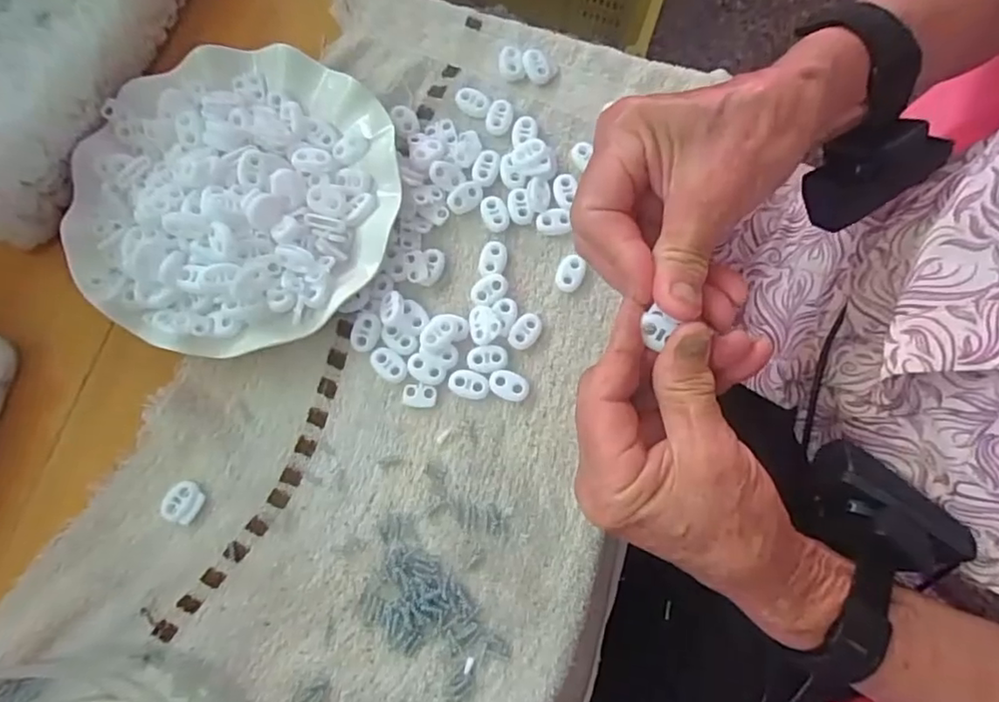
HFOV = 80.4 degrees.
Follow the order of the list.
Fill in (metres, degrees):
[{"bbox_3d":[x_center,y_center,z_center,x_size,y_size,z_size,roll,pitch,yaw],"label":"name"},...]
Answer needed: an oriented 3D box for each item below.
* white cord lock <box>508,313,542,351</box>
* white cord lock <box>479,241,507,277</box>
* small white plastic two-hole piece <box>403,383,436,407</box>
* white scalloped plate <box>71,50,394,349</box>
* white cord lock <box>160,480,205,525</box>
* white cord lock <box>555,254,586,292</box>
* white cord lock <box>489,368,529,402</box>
[{"bbox_3d":[0.014,-0.011,0.335,0.016,0.007,0.022,29,79,5],"label":"white cord lock"},{"bbox_3d":[-0.004,-0.053,0.344,0.016,0.007,0.022,6,78,0],"label":"white cord lock"},{"bbox_3d":[-0.045,0.025,0.330,0.019,0.004,0.012,4,78,-1],"label":"small white plastic two-hole piece"},{"bbox_3d":[-0.149,-0.090,0.333,0.176,0.036,0.180,0,78,-1],"label":"white scalloped plate"},{"bbox_3d":[-0.169,0.081,0.316,0.019,0.005,0.021,32,79,5],"label":"white cord lock"},{"bbox_3d":[0.041,-0.045,0.343,0.015,0.007,0.022,17,78,2],"label":"white cord lock"},{"bbox_3d":[0.005,0.019,0.330,0.022,0.005,0.015,18,78,2],"label":"white cord lock"}]

